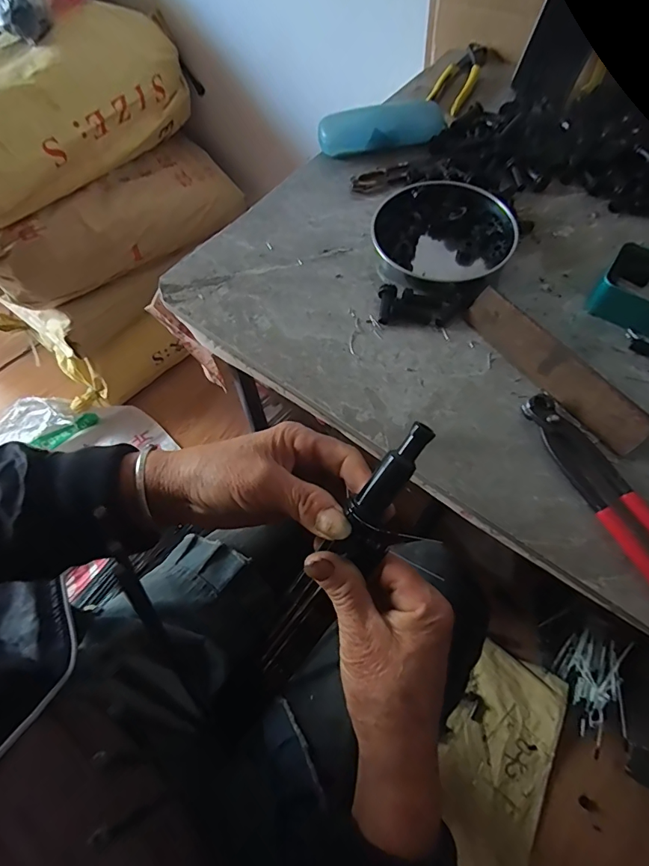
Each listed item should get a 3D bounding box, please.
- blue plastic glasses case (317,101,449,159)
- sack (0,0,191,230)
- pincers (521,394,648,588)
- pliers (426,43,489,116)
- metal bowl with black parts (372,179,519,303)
[{"bbox_3d":[0.069,-0.364,0.539,0.150,0.032,0.046,-9,63,-3],"label":"blue plastic glasses case"},{"bbox_3d":[-0.565,-0.637,0.901,0.311,0.182,0.572,28,67,14],"label":"sack"},{"bbox_3d":[0.221,0.051,0.336,0.043,0.014,0.193,-25,65,-11],"label":"pincers"},{"bbox_3d":[0.183,-0.482,0.610,0.047,0.016,0.160,22,66,12],"label":"pliers"},{"bbox_3d":[0.118,-0.196,0.456,0.132,0.027,0.144,0,63,1],"label":"metal bowl with black parts"}]

